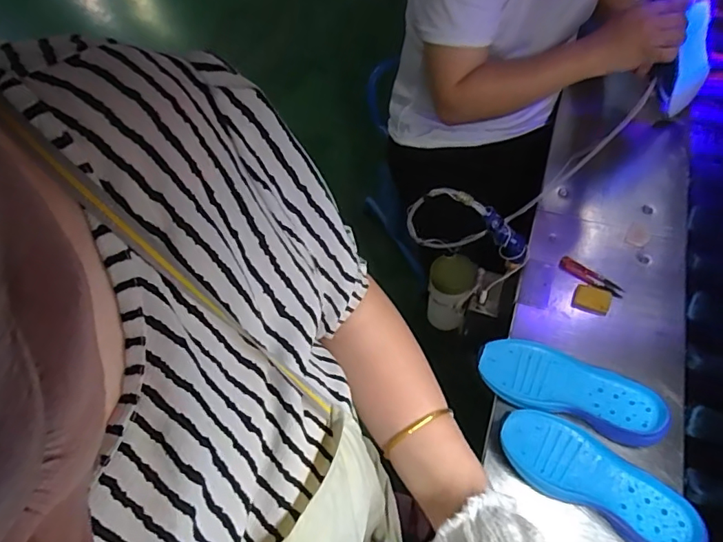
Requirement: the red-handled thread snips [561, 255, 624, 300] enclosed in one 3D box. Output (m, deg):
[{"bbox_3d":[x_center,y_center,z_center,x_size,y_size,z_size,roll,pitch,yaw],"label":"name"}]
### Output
[{"bbox_3d":[0.360,0.009,0.793,0.102,0.008,0.029,37,66,21],"label":"red-handled thread snips"}]

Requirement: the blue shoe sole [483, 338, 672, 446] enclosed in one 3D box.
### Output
[{"bbox_3d":[0.273,0.152,0.666,0.230,0.032,0.093,21,61,14],"label":"blue shoe sole"}]

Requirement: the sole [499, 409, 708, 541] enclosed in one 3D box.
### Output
[{"bbox_3d":[0.282,0.251,0.609,0.233,0.024,0.090,29,63,18],"label":"sole"}]

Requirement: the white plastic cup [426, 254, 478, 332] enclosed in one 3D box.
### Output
[{"bbox_3d":[0.157,0.041,0.915,0.075,0.144,0.076,-1,58,1],"label":"white plastic cup"}]

